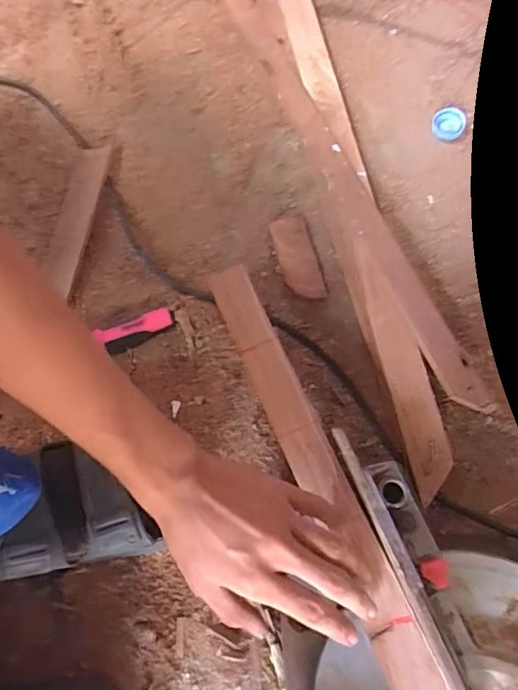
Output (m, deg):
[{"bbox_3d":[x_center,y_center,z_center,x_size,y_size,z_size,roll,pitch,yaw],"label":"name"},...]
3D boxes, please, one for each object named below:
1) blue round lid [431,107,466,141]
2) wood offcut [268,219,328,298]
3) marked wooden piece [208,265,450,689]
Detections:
[{"bbox_3d":[0.192,-0.224,0.490,0.036,0.011,0.036,0,88,6],"label":"blue round lid"},{"bbox_3d":[0.039,-0.088,0.490,0.036,0.012,0.090,-16,70,0],"label":"wood offcut"},{"bbox_3d":[0.052,0.111,0.379,0.035,0.022,0.416,-23,70,-8],"label":"marked wooden piece"}]

